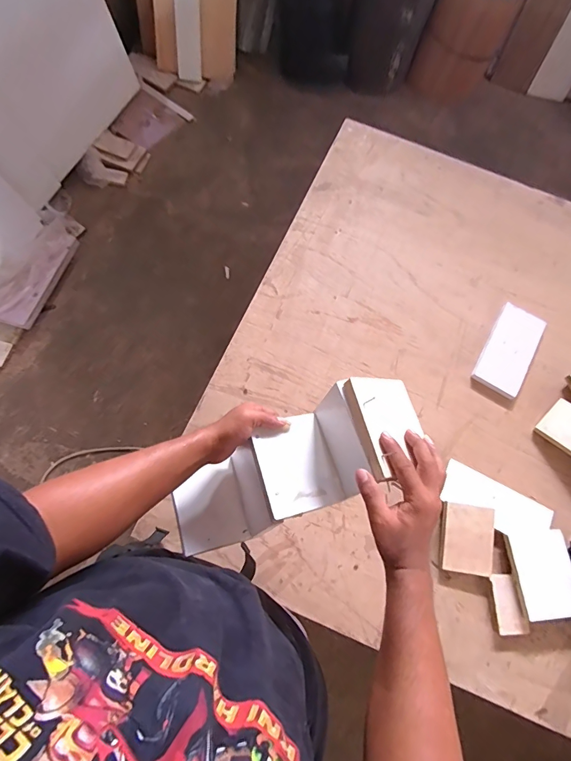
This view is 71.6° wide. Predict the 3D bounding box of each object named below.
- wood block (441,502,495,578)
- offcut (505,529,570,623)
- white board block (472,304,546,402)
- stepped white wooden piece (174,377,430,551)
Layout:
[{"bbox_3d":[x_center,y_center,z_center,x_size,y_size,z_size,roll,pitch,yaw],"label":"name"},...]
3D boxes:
[{"bbox_3d":[0.355,0.308,0.770,0.097,0.029,0.124,10,71,3],"label":"wood block"},{"bbox_3d":[0.490,0.364,0.747,0.115,0.011,0.147,-5,67,-5],"label":"offcut"},{"bbox_3d":[0.524,-0.073,0.923,0.104,0.015,0.219,30,71,5],"label":"white board block"},{"bbox_3d":[0.010,0.127,0.570,0.366,0.098,0.129,-33,72,16],"label":"stepped white wooden piece"}]

